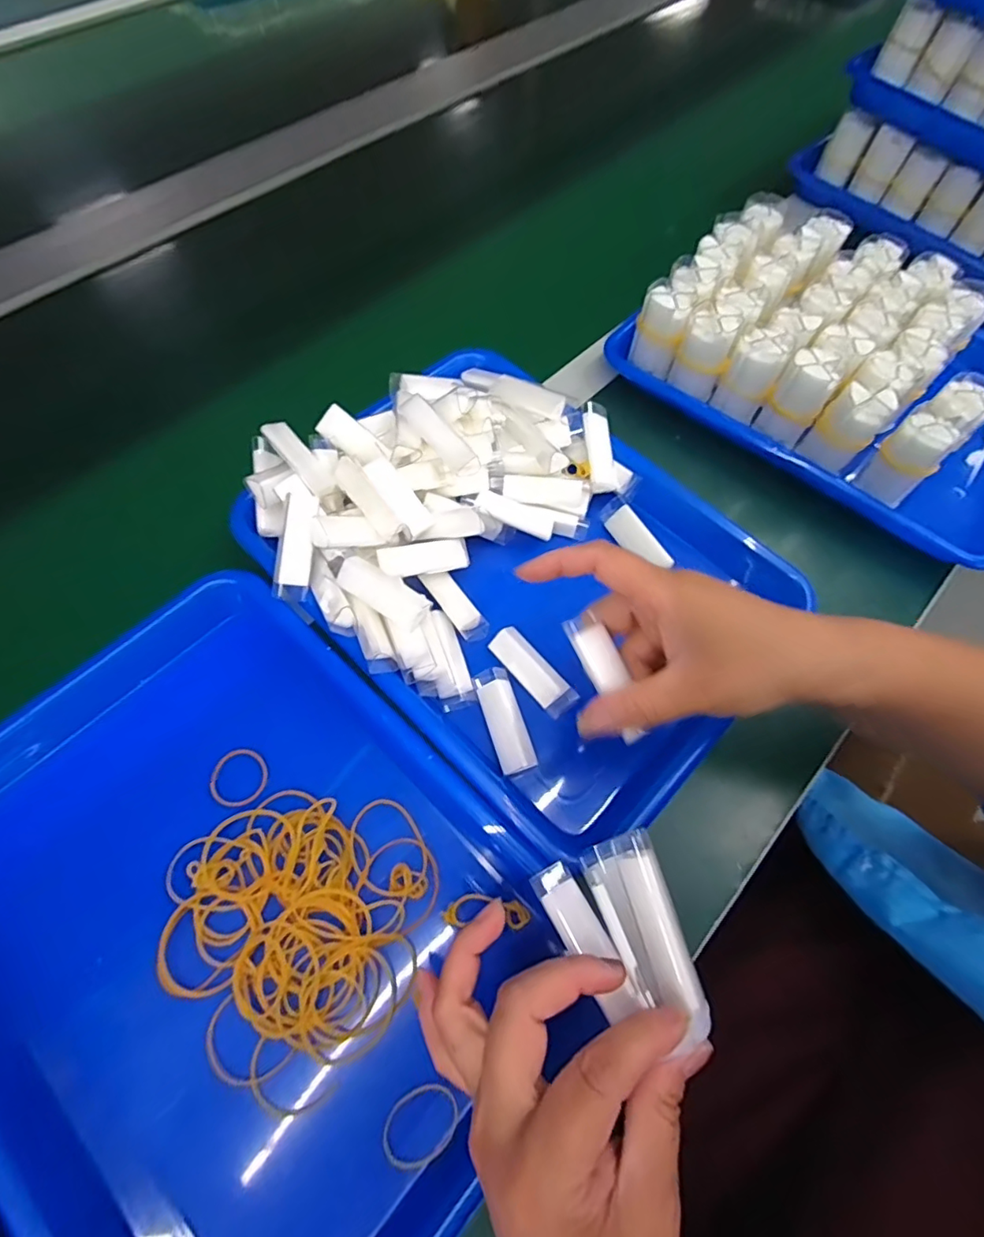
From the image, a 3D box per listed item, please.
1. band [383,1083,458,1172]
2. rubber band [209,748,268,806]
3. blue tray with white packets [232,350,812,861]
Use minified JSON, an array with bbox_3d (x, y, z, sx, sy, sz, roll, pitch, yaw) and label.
[{"bbox_3d":[-0.033,0.236,0.254,0.035,0.004,0.026,-28,69,-14],"label":"band"},{"bbox_3d":[-0.148,0.092,0.320,0.031,0.004,0.032,3,63,-6],"label":"rubber band"},{"bbox_3d":[0.019,-0.040,0.352,0.245,0.061,0.322,-42,73,-19],"label":"blue tray with white packets"}]

